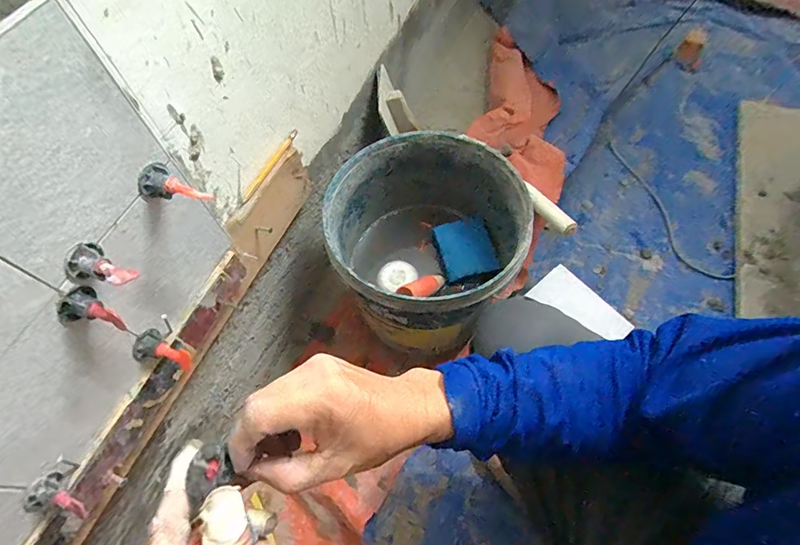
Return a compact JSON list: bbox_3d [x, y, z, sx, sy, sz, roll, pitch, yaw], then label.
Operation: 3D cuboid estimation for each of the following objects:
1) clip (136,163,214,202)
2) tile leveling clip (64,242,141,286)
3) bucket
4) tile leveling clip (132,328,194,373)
[{"bbox_3d":[-0.201,-0.072,0.379,0.059,0.029,0.033,27,66,16],"label":"clip"},{"bbox_3d":[-0.241,-0.001,0.343,0.049,0.028,0.033,24,65,14],"label":"tile leveling clip"},{"bbox_3d":[0.042,-0.027,0.748,0.289,0.285,0.296,-1,62,2],"label":"bucket"},{"bbox_3d":[-0.243,0.086,0.443,0.057,0.030,0.033,22,65,13],"label":"tile leveling clip"}]

